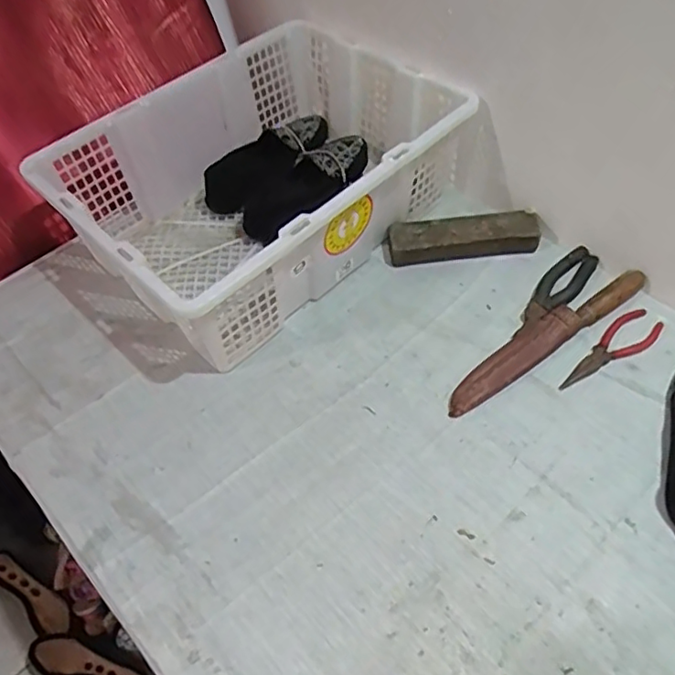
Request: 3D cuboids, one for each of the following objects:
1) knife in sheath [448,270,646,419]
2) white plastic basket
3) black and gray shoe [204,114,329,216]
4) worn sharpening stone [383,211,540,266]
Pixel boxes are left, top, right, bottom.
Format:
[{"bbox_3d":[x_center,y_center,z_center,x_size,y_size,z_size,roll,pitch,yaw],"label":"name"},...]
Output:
[{"bbox_3d":[0.242,-0.003,0.716,0.290,0.030,0.041,-30,56,-18],"label":"knife in sheath"},{"bbox_3d":[-0.091,-0.207,0.815,0.346,0.166,0.475,37,63,28],"label":"white plastic basket"},{"bbox_3d":[-0.099,-0.274,0.917,0.089,0.056,0.238,36,62,27],"label":"black and gray shoe"},{"bbox_3d":[0.167,-0.132,0.818,0.202,0.040,0.056,-6,52,-1],"label":"worn sharpening stone"}]

